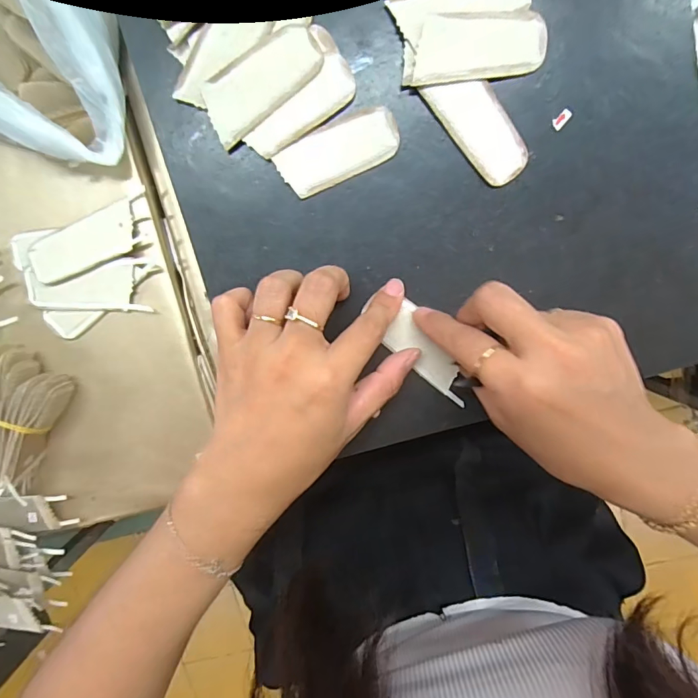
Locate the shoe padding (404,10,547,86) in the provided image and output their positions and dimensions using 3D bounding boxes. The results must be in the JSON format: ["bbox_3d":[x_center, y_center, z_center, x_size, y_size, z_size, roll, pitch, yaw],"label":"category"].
[{"bbox_3d":[0.068,-0.163,0.240,0.075,0.004,0.031,-6,105,-1],"label":"shoe padding"}]

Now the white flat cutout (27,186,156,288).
[{"bbox_3d":[-0.162,-0.067,0.278,0.082,0.008,0.034,-29,99,5],"label":"white flat cutout"}]

